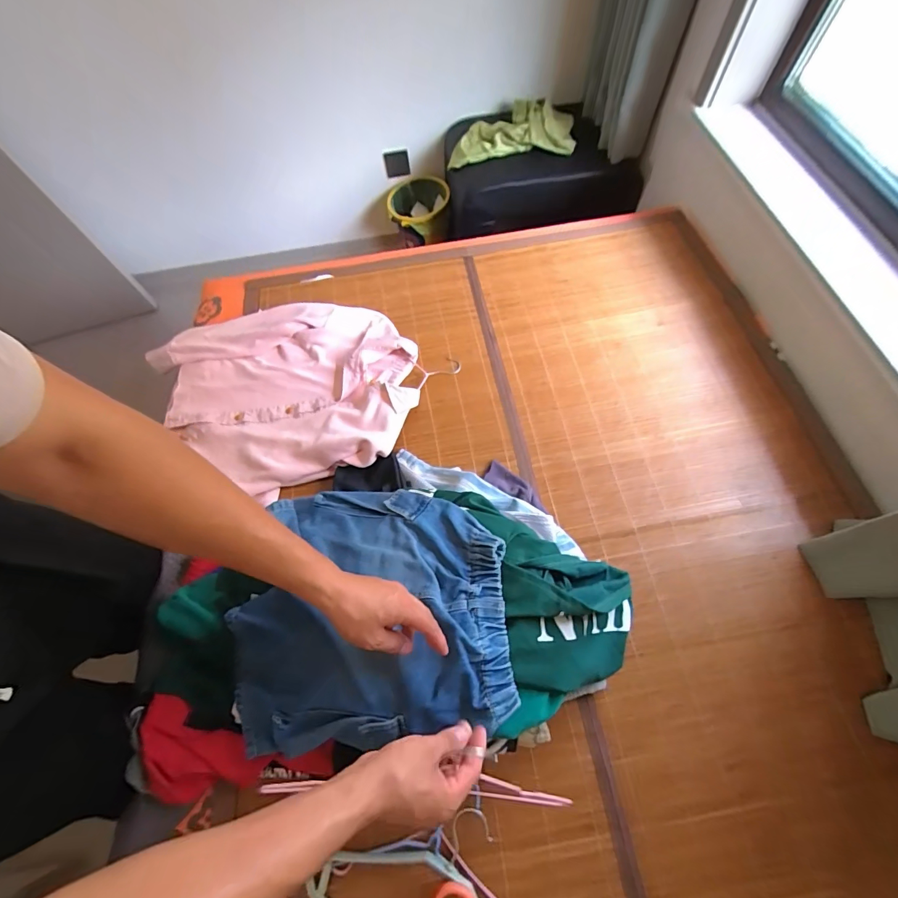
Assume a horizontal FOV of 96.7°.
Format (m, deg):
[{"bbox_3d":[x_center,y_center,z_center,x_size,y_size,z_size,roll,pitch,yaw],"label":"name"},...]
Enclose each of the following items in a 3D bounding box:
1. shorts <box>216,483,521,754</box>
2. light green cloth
[{"bbox_3d":[-0.120,0.230,0.599,0.401,0.094,0.401,-7,57,10],"label":"shorts"},{"bbox_3d":[0.222,-1.046,1.336,0.466,0.087,0.248,-24,66,-7],"label":"light green cloth"}]

